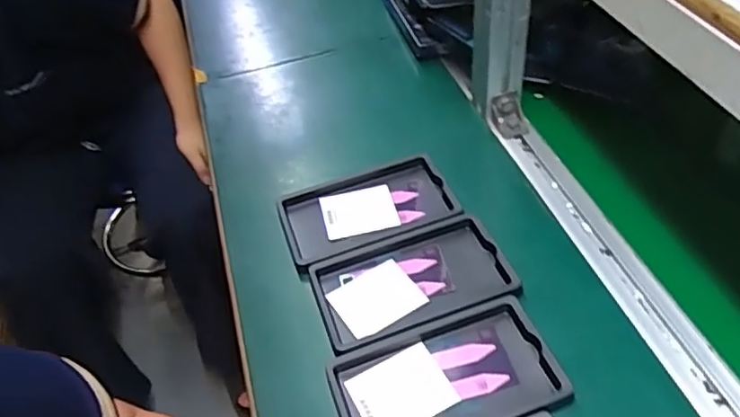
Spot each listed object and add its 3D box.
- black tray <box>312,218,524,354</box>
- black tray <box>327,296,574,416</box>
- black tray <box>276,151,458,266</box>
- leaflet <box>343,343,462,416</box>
[{"bbox_3d":[0.034,0.059,0.511,0.156,0.014,0.096,-16,47,-10],"label":"black tray"},{"bbox_3d":[0.055,0.127,0.442,0.158,0.013,0.094,-16,47,-10],"label":"black tray"},{"bbox_3d":[-0.003,0.000,0.579,0.157,0.017,0.091,-17,47,-11],"label":"black tray"},{"bbox_3d":[0.023,0.135,0.445,0.067,0.005,0.055,-23,48,-16],"label":"leaflet"}]

